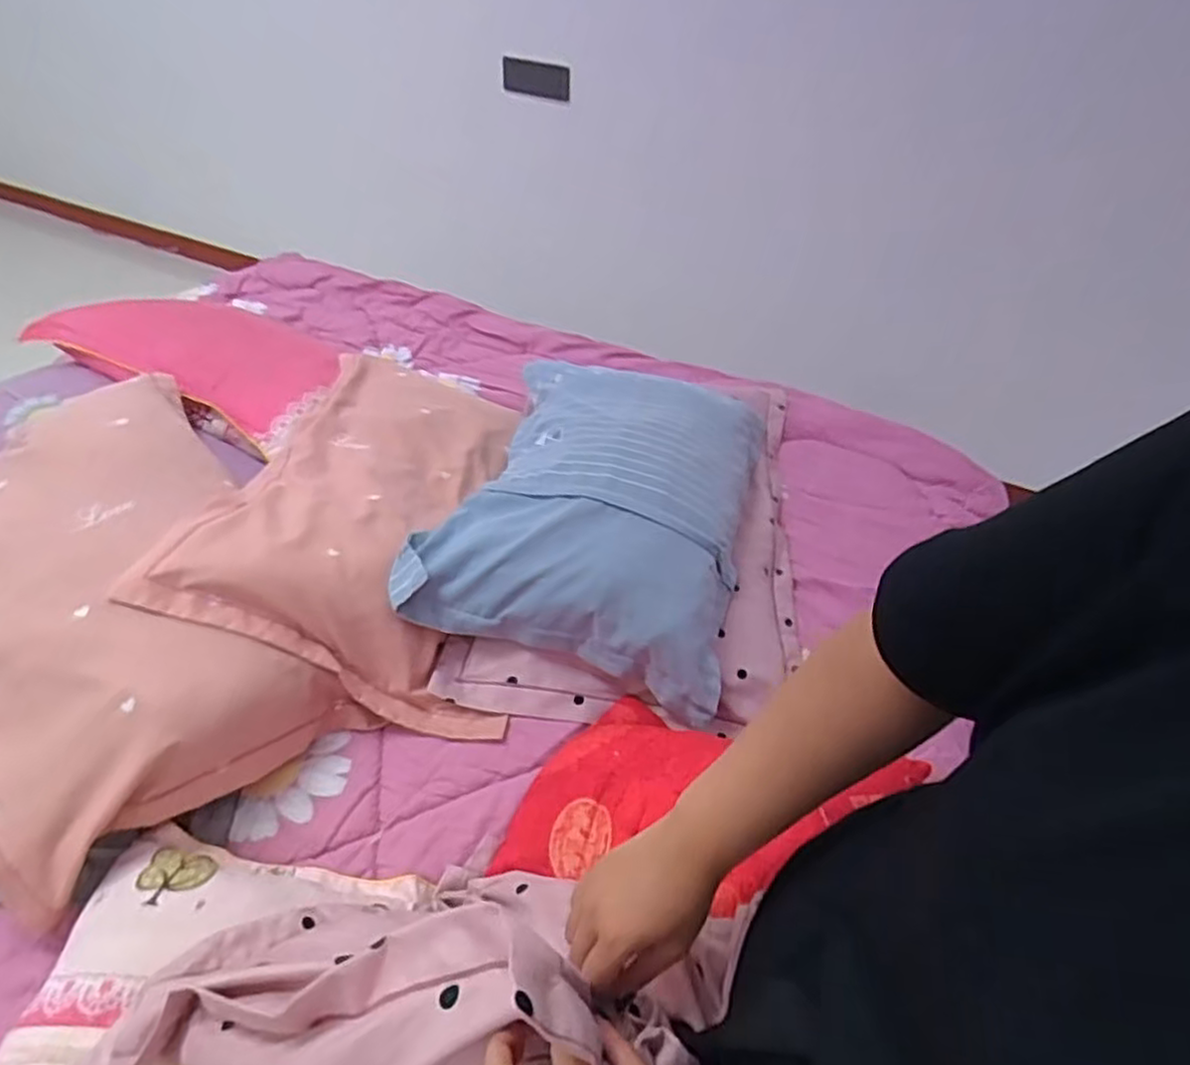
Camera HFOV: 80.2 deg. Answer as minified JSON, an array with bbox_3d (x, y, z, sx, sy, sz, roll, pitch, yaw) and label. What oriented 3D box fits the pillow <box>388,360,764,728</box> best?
[{"bbox_3d":[0.018,-0.069,1.046,0.422,0.144,0.579,12,45,8],"label":"pillow"}]

